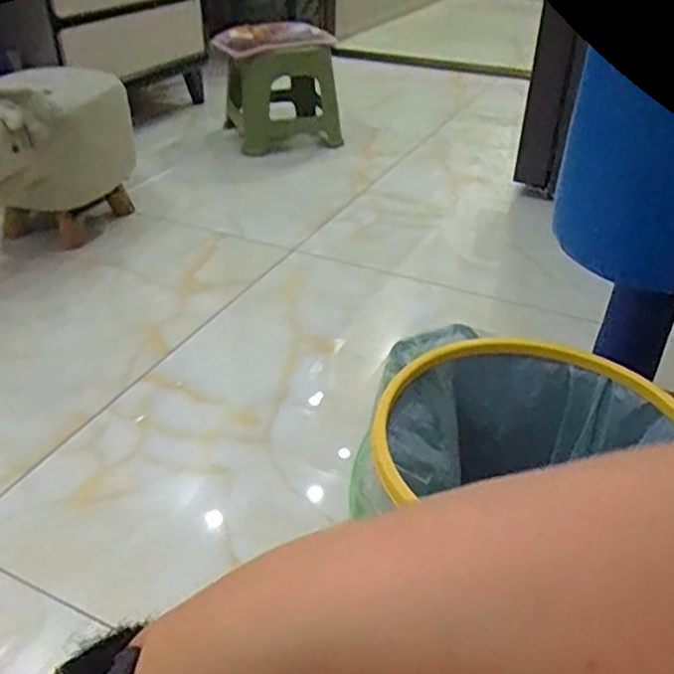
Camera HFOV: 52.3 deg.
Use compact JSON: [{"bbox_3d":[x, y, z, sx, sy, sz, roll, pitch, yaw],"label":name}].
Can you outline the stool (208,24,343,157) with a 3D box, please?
[{"bbox_3d":[-0.160,-0.667,1.840,0.285,0.286,0.279,-8,35,-12],"label":"stool"}]

